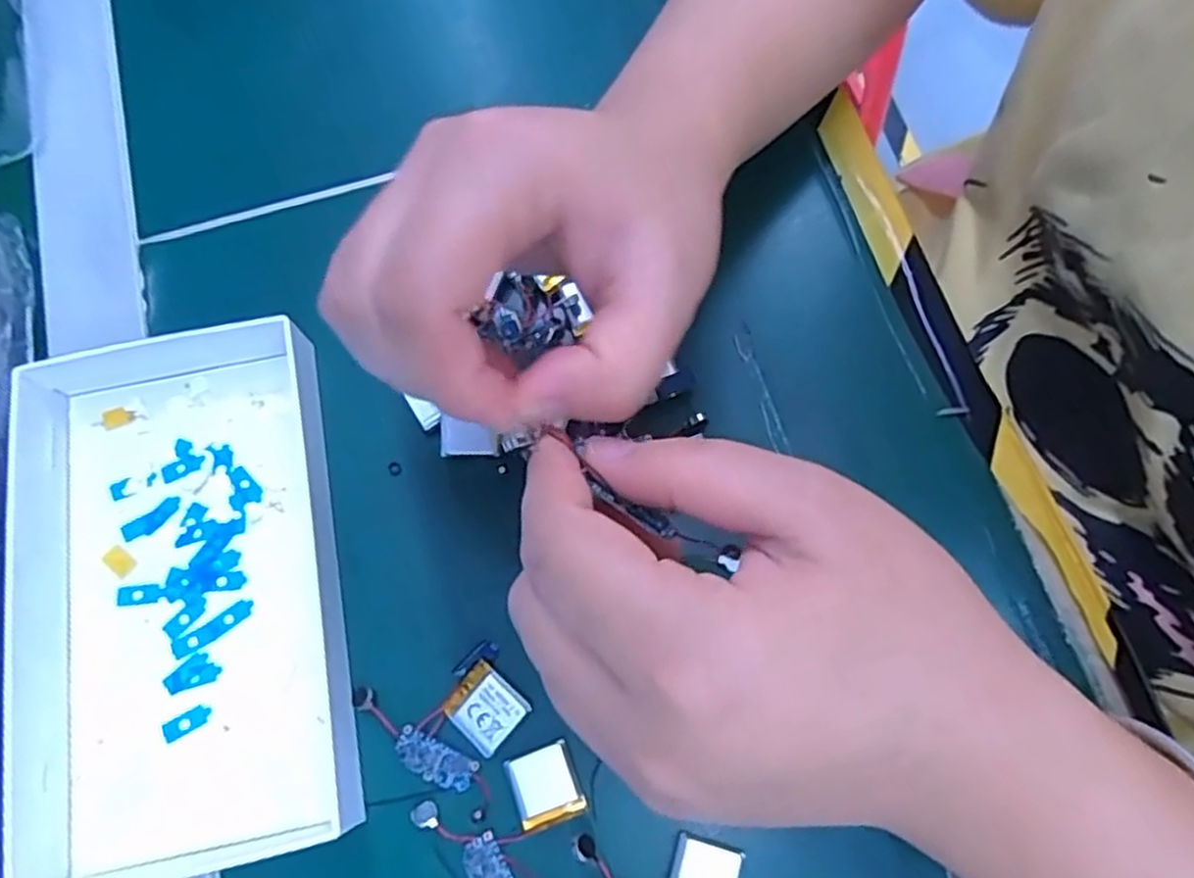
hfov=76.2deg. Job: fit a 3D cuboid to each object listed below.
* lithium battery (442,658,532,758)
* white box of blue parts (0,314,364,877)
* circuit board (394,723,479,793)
[{"bbox_3d":[-0.037,0.089,0.253,0.024,0.004,0.021,43,79,14],"label":"lithium battery"},{"bbox_3d":[-0.148,0.047,0.259,0.110,0.025,0.183,-11,73,-1],"label":"white box of blue parts"},{"bbox_3d":[-0.054,0.106,0.250,0.028,0.004,0.012,26,76,10],"label":"circuit board"}]

